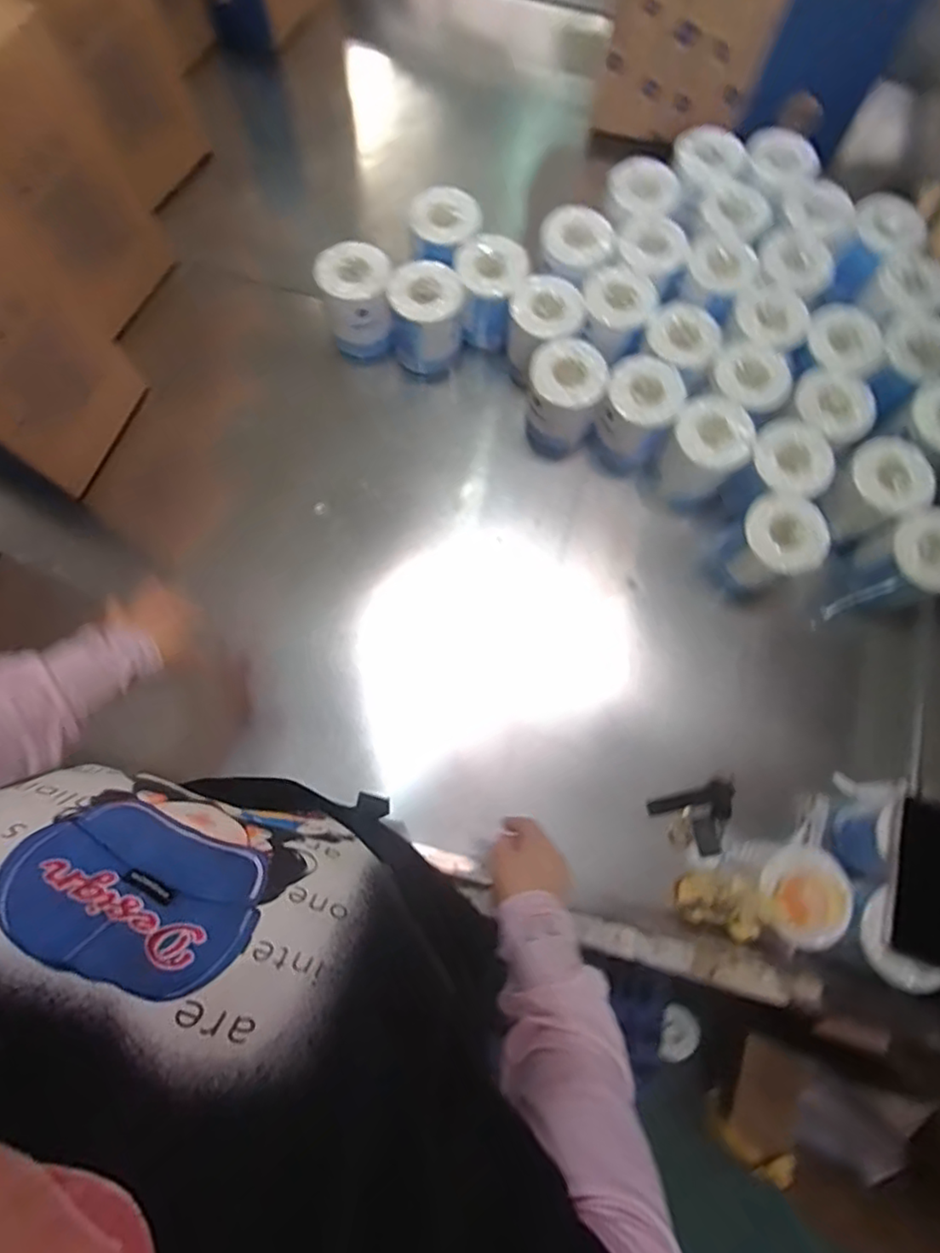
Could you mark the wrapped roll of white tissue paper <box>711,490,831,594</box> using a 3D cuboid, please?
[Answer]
[{"bbox_3d":[0.394,-0.107,0.807,0.092,0.127,0.100,-37,80,-10],"label":"wrapped roll of white tissue paper"}]

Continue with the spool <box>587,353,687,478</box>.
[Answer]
[{"bbox_3d":[0.225,-0.288,0.849,0.101,0.128,0.113,37,78,8],"label":"spool"}]

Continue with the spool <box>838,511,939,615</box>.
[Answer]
[{"bbox_3d":[0.567,-0.077,0.805,0.101,0.137,0.105,-24,78,-7],"label":"spool"}]

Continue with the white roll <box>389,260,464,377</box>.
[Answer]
[{"bbox_3d":[-0.063,-0.450,0.893,0.099,0.138,0.095,0,76,-1],"label":"white roll"}]

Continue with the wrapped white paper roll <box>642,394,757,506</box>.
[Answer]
[{"bbox_3d":[0.316,-0.234,0.838,0.097,0.122,0.110,34,78,7],"label":"wrapped white paper roll"}]

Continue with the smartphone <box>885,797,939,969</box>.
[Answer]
[{"bbox_3d":[0.499,0.274,0.657,0.091,0.014,0.166,21,72,-1],"label":"smartphone"}]

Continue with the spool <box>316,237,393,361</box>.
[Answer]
[{"bbox_3d":[-0.161,-0.471,0.893,0.100,0.128,0.110,-14,77,-5],"label":"spool"}]

